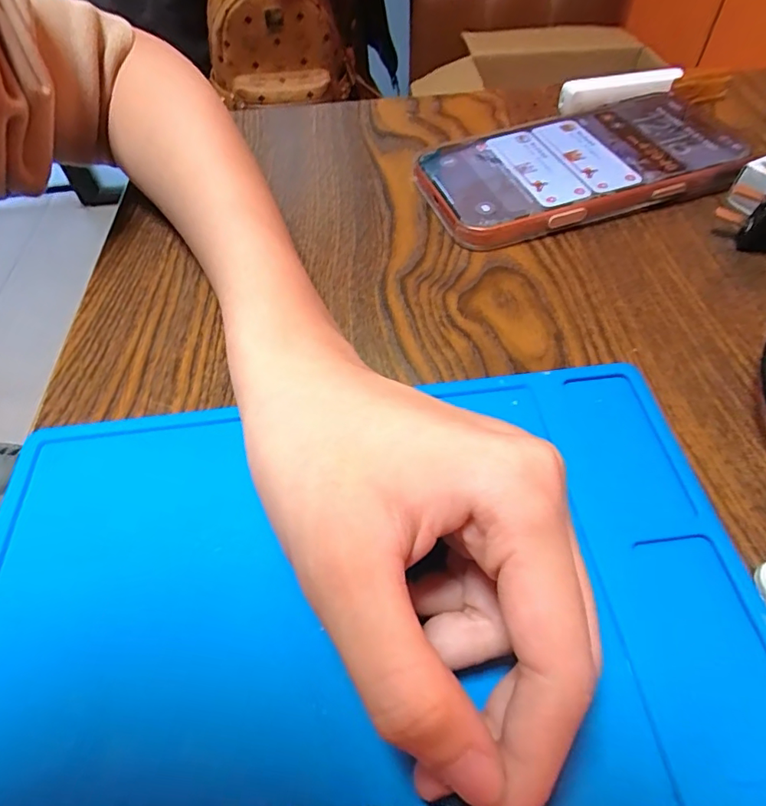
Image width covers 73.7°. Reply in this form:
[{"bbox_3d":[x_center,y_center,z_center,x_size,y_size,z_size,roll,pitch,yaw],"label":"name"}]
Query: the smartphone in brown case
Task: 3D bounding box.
[{"bbox_3d":[0.102,-0.125,0.271,0.160,0.017,0.082,-15,54,-8],"label":"smartphone in brown case"}]

